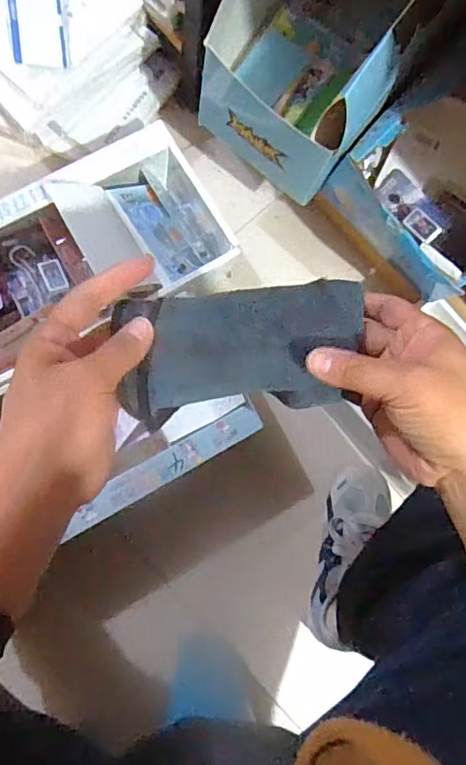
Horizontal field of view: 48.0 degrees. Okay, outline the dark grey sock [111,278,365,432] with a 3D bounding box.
[{"bbox_3d":[0.011,-0.021,0.327,0.158,0.030,0.078,-7,85,-8],"label":"dark grey sock"}]

